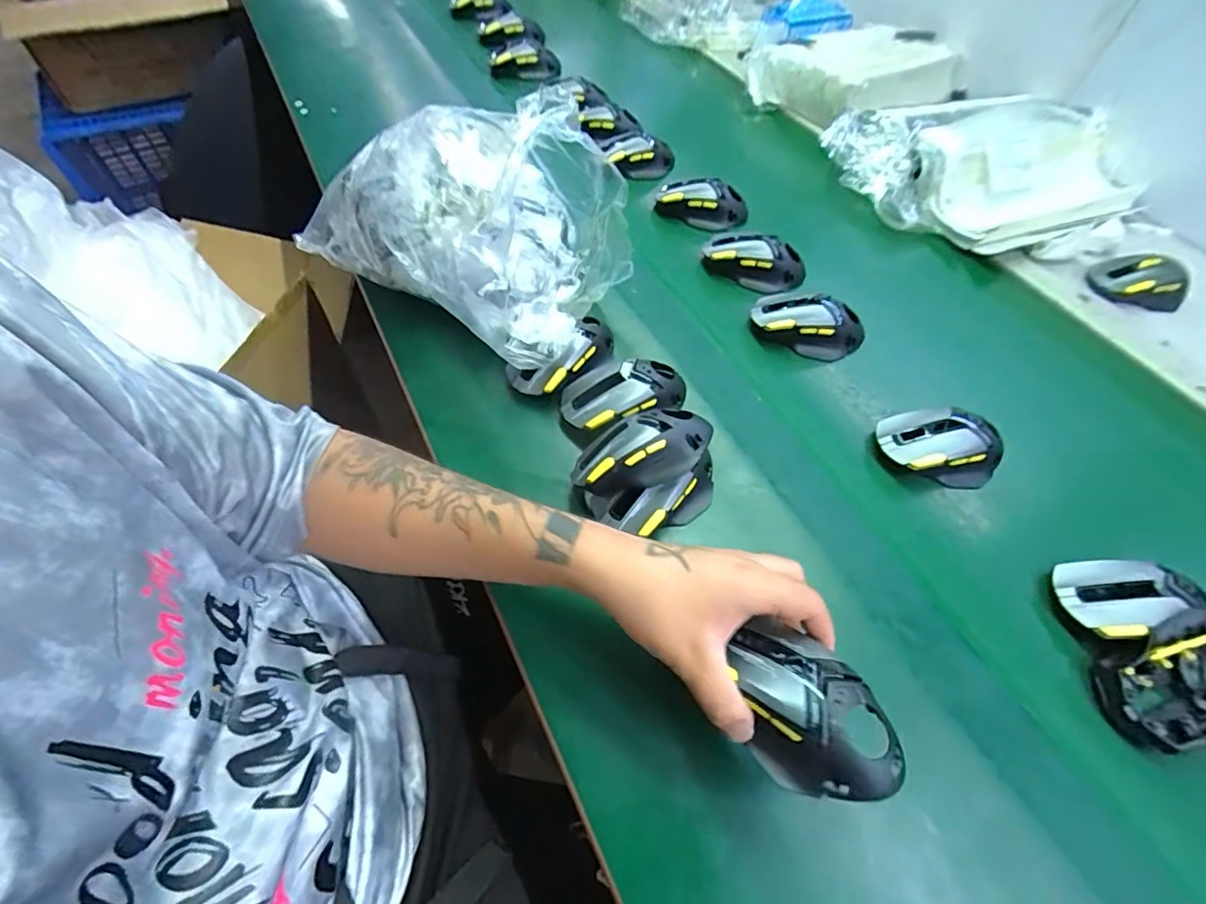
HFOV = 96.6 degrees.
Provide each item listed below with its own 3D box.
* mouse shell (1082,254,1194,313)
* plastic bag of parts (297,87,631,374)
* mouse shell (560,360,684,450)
[{"bbox_3d":[0.607,-0.192,0.602,0.101,0.041,0.051,15,58,9],"label":"mouse shell"},{"bbox_3d":[-0.136,-0.246,0.512,0.345,0.168,0.174,34,61,15],"label":"plastic bag of parts"},{"bbox_3d":[0.018,-0.050,0.500,0.120,0.040,0.066,-23,60,-15],"label":"mouse shell"}]

